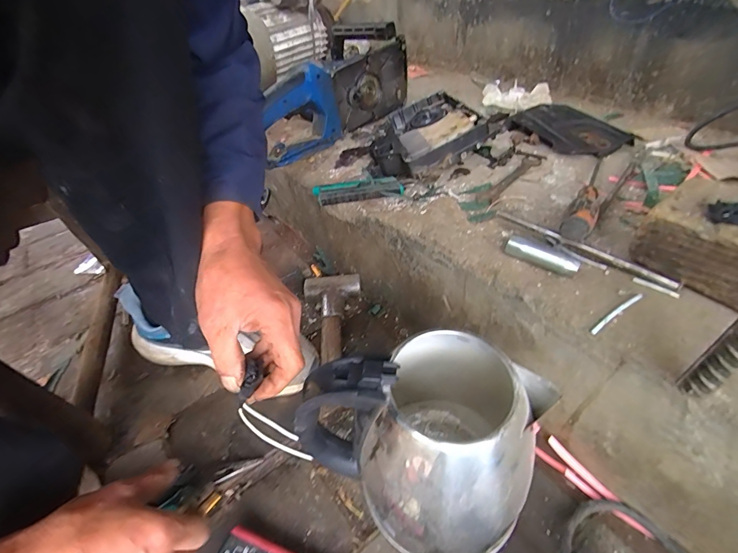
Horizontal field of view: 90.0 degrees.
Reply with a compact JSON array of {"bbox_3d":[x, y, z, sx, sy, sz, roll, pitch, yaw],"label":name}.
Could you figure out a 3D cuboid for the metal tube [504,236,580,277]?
[{"bbox_3d":[0.172,-0.020,0.370,0.068,0.019,0.018,20,48,26],"label":"metal tube"}]

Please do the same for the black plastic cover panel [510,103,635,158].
[{"bbox_3d":[0.312,-0.232,0.579,0.105,0.025,0.156,-24,45,-19],"label":"black plastic cover panel"}]

